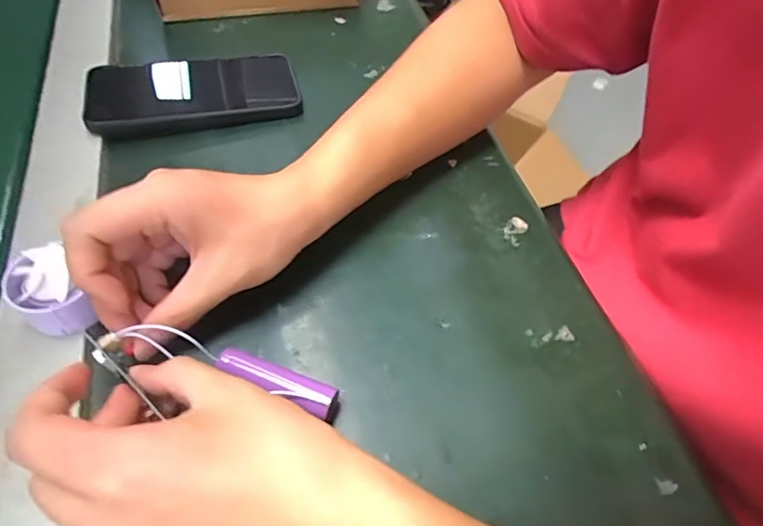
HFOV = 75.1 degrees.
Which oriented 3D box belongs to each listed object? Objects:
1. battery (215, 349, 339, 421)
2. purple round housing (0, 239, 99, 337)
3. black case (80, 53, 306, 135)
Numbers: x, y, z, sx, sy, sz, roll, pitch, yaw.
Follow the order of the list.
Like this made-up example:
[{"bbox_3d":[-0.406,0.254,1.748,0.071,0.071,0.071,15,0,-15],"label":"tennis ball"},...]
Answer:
[{"bbox_3d":[-0.054,0.064,0.263,0.066,0.019,0.016,24,55,12],"label":"battery"},{"bbox_3d":[-0.182,0.016,0.269,0.031,0.033,0.037,-24,59,-21],"label":"purple round housing"},{"bbox_3d":[-0.150,-0.140,0.401,0.160,0.018,0.074,-11,55,-13],"label":"black case"}]

